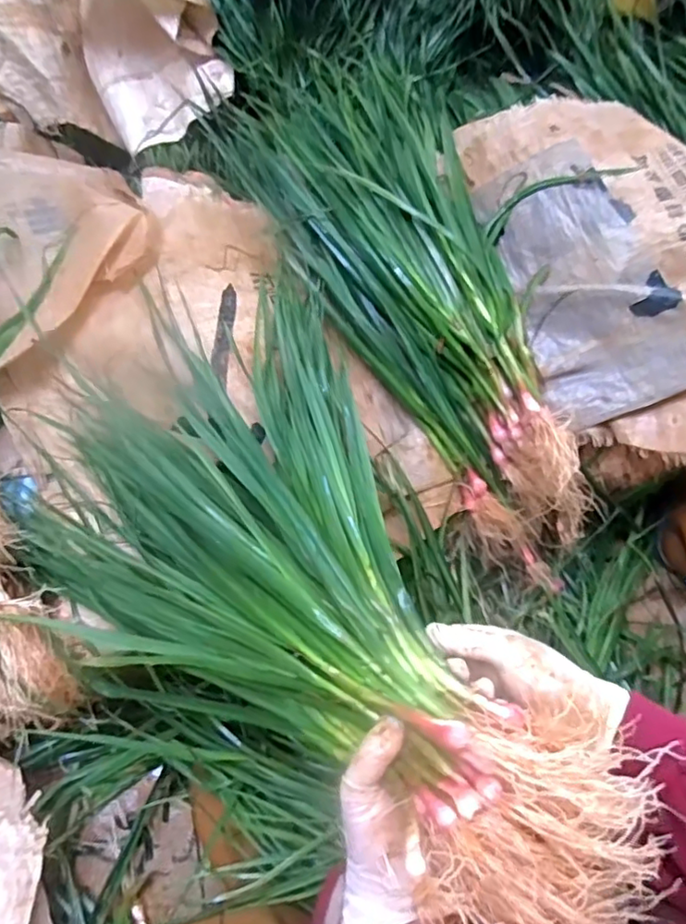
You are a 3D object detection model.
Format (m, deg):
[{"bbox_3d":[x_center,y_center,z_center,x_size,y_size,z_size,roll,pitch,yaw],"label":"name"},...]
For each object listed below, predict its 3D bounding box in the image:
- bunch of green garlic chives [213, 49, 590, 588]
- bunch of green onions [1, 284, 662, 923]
[{"bbox_3d":[0.093,-0.202,0.684,0.262,0.131,0.690,-24,82,-12],"label":"bunch of green garlic chives"},{"bbox_3d":[-0.032,0.059,0.473,0.330,0.099,0.586,-38,50,-17],"label":"bunch of green onions"}]

